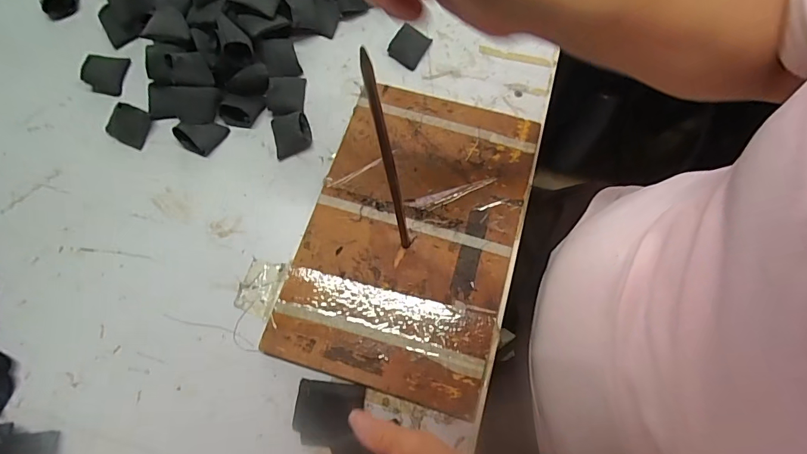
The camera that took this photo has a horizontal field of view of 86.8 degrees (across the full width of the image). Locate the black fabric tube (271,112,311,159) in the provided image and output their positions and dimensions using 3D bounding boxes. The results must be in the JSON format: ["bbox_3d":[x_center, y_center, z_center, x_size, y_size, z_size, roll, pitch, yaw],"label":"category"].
[{"bbox_3d":[-0.109,-0.091,0.412,0.035,0.019,0.043,-13,71,-2],"label":"black fabric tube"}]

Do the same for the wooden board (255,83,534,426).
[{"bbox_3d":[0.007,0.001,0.379,0.177,0.012,0.268,15,72,7],"label":"wooden board"}]

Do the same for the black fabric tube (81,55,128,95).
[{"bbox_3d":[-0.307,-0.160,0.440,0.034,0.017,0.041,9,71,5],"label":"black fabric tube"}]

